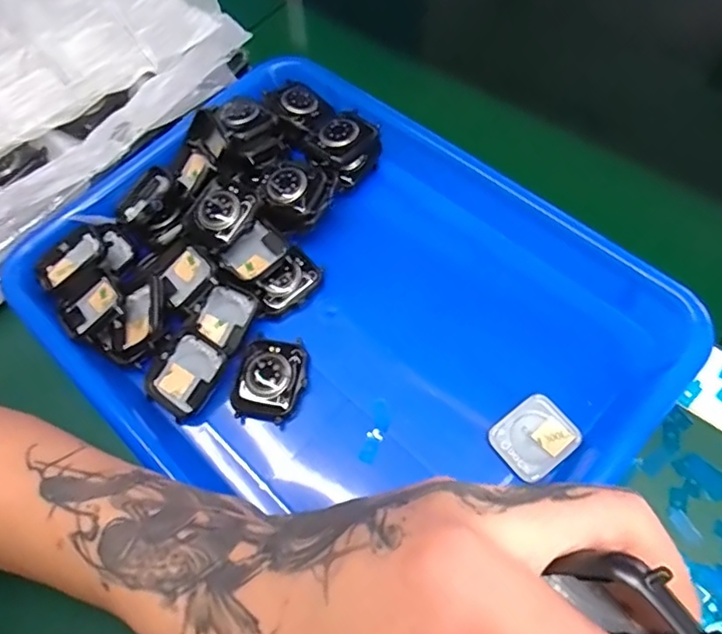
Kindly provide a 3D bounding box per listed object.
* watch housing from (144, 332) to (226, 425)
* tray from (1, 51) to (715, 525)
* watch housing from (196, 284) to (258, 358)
[{"bbox_3d":[-0.098,0.032,0.309,0.038,0.012,0.041,31,69,15],"label":"watch housing"},{"bbox_3d":[-0.014,-0.006,0.322,0.335,0.045,0.253,40,71,18],"label":"tray"},{"bbox_3d":[-0.078,0.001,0.324,0.033,0.013,0.036,31,69,19],"label":"watch housing"}]

